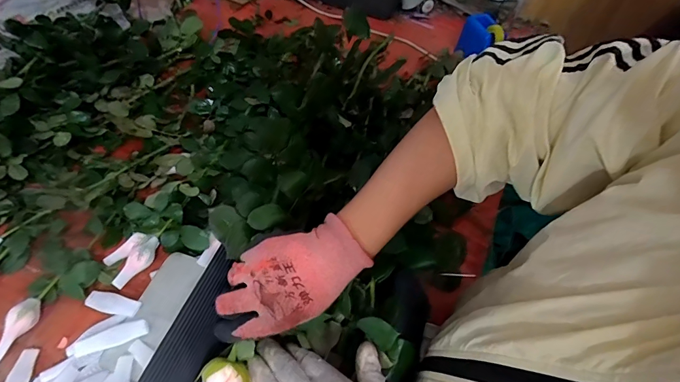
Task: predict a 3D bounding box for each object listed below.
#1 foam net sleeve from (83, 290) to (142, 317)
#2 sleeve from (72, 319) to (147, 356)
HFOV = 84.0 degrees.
[{"bbox_3d":[-0.317,0.157,0.530,0.090,0.009,0.028,6,52,18],"label":"foam net sleeve"},{"bbox_3d":[-0.298,0.194,0.497,0.088,0.019,0.023,-16,56,-15],"label":"sleeve"}]

